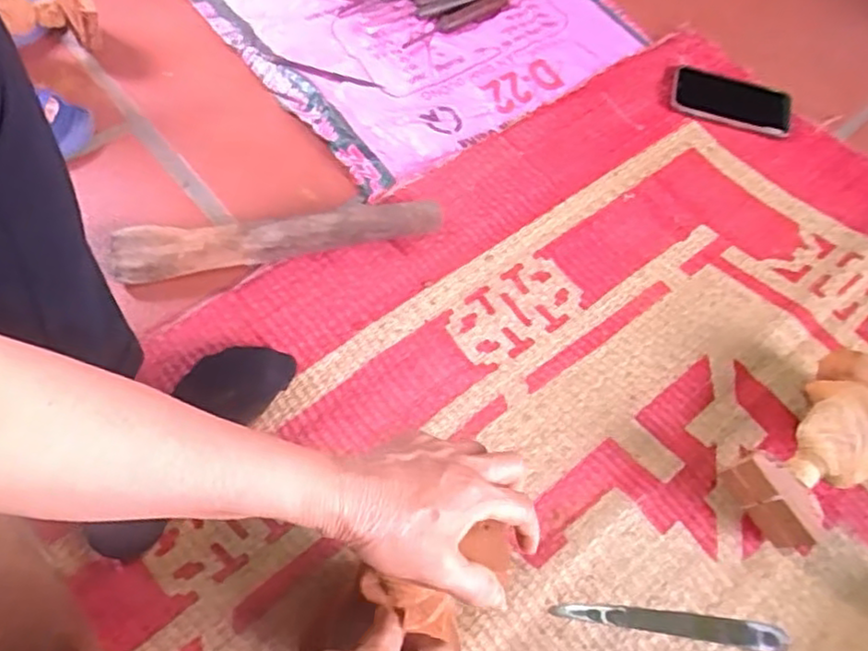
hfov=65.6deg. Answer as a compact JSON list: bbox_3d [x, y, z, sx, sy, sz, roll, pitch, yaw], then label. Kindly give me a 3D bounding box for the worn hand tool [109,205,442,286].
[{"bbox_3d":[-0.157,-0.090,0.697,0.327,0.039,0.047,-9,63,-8],"label":"worn hand tool"}]

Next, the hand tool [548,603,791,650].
[{"bbox_3d":[0.196,0.246,0.557,0.191,0.005,0.022,9,62,2],"label":"hand tool"}]

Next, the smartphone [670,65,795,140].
[{"bbox_3d":[0.366,-0.277,0.830,0.144,0.015,0.074,15,63,4],"label":"smartphone"}]

